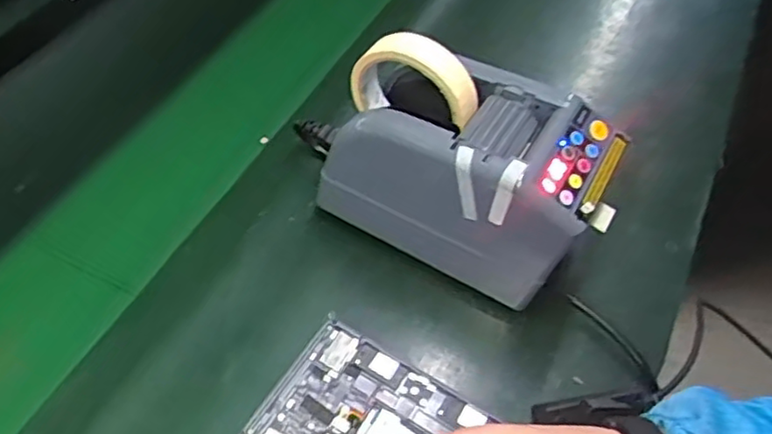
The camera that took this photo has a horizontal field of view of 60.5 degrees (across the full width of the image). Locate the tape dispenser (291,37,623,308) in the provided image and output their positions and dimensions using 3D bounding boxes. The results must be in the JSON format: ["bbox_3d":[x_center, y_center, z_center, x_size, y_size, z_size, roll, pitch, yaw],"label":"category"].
[{"bbox_3d":[0.063,-0.040,0.515,0.207,0.164,0.108,26,56,17],"label":"tape dispenser"}]

